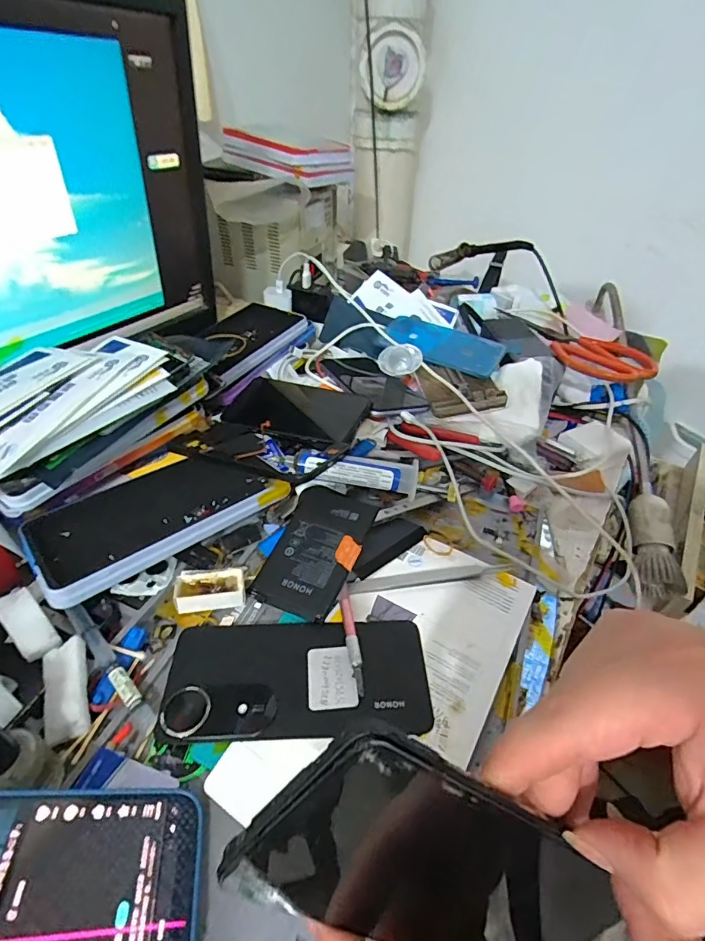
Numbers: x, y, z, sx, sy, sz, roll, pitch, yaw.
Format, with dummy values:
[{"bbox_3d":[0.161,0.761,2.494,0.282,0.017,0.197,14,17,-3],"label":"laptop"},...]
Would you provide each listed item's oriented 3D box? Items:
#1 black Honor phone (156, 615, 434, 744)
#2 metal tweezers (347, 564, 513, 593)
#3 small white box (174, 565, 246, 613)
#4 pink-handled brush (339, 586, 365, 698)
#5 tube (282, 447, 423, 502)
[{"bbox_3d":[-0.035,0.130,0.296,0.161,0.009,0.078,0,40,-2],"label":"black Honor phone"},{"bbox_3d":[0.060,0.082,0.353,0.127,0.007,0.011,-4,40,-7],"label":"metal tweezers"},{"bbox_3d":[-0.103,0.085,0.336,0.047,0.017,0.033,-5,41,-9],"label":"small white box"},{"bbox_3d":[-0.001,0.111,0.313,0.008,0.006,0.079,-5,41,-8],"label":"pink-handled brush"},{"bbox_3d":[-0.002,-0.002,0.405,0.119,0.024,0.023,6,40,4],"label":"tube"}]

